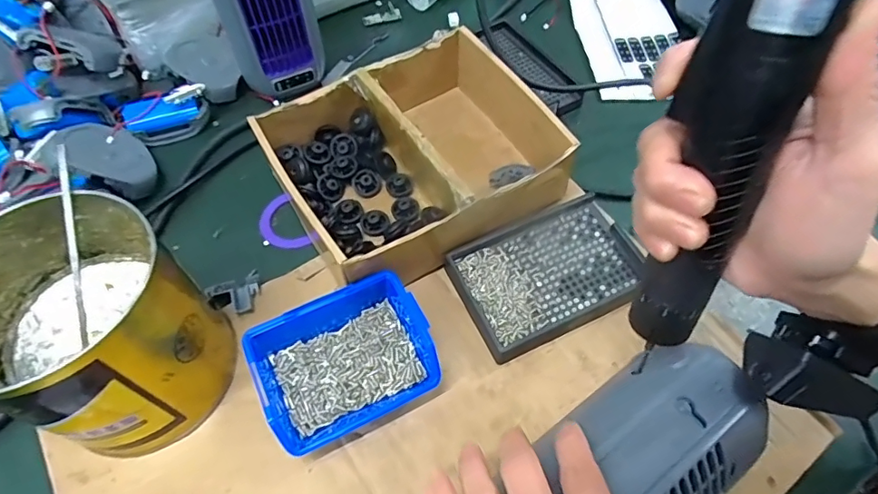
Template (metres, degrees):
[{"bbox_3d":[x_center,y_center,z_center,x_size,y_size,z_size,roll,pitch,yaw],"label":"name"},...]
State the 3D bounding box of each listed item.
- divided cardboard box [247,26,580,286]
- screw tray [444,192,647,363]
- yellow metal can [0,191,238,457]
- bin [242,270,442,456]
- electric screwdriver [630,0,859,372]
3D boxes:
[{"bbox_3d":[-0.020,-0.073,0.420,0.206,0.069,0.172,-27,61,-16],"label":"divided cardboard box"},{"bbox_3d":[0.086,0.020,0.394,0.137,0.024,0.093,-22,60,-13],"label":"screw tray"},{"bbox_3d":[-0.208,0.051,0.316,0.125,0.119,0.120,0,57,0],"label":"yellow metal can"},{"bbox_3d":[-0.063,0.074,0.345,0.109,0.046,0.088,-24,61,-15],"label":"bin"},{"bbox_3d":[0.119,-0.030,0.218,0.033,0.201,0.034,-3,38,-2],"label":"electric screwdriver"}]

